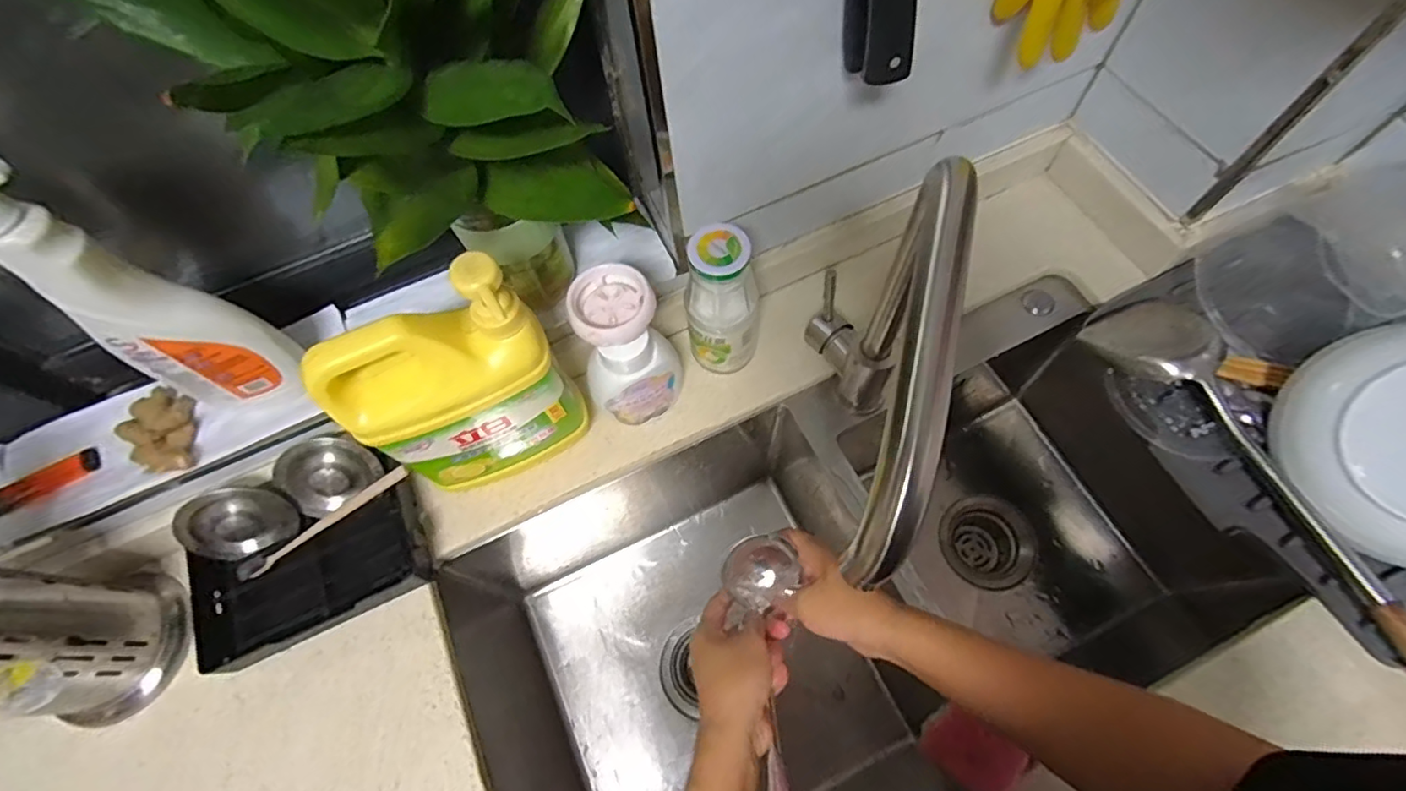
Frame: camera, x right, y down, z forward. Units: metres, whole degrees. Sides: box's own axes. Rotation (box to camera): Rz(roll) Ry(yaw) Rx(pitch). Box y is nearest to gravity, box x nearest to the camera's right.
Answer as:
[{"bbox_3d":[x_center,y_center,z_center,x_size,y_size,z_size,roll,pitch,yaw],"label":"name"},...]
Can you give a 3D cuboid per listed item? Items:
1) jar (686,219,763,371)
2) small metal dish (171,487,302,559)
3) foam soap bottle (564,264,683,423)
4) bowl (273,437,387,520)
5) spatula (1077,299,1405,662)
[{"bbox_3d":[0.017,-0.074,0.525,0.064,0.161,0.055,2,67,4],"label":"jar"},{"bbox_3d":[-0.401,0.110,0.514,0.082,0.021,0.066,-30,109,-12],"label":"small metal dish"},{"bbox_3d":[-0.064,-0.038,0.507,0.079,0.149,0.068,-16,67,-4],"label":"foam soap bottle"},{"bbox_3d":[-0.329,0.065,0.531,0.073,0.026,0.063,-31,109,-6],"label":"bowl"},{"bbox_3d":[0.488,0.084,0.506,0.084,0.039,0.417,-22,67,-7],"label":"spatula"}]

